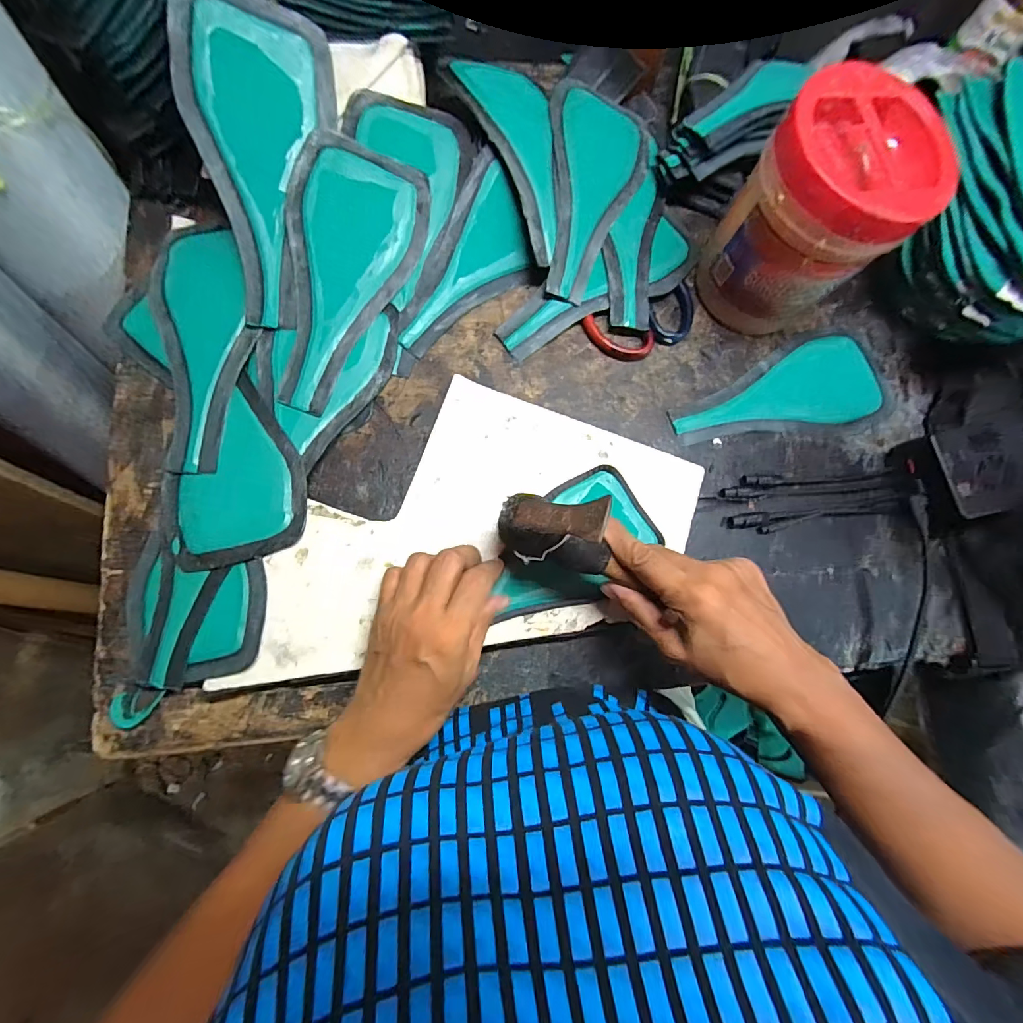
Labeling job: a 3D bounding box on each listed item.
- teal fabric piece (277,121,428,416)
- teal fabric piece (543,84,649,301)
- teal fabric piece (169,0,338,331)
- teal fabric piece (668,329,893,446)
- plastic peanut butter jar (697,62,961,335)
[{"bbox_3d":[-0.143,-0.189,0.352,0.099,0.018,0.212,21,90,-12],"label":"teal fabric piece"},{"bbox_3d":[0.078,-0.287,0.396,0.098,0.011,0.202,7,85,-22],"label":"teal fabric piece"},{"bbox_3d":[-0.193,-0.259,0.335,0.096,0.038,0.218,3,102,-5],"label":"teal fabric piece"},{"bbox_3d":[0.250,-0.118,0.403,0.218,0.010,0.091,-7,82,-6],"label":"teal fabric piece"},{"bbox_3d":[0.234,-0.225,0.348,0.103,0.134,0.104,1,82,-5],"label":"plastic peanut butter jar"}]

